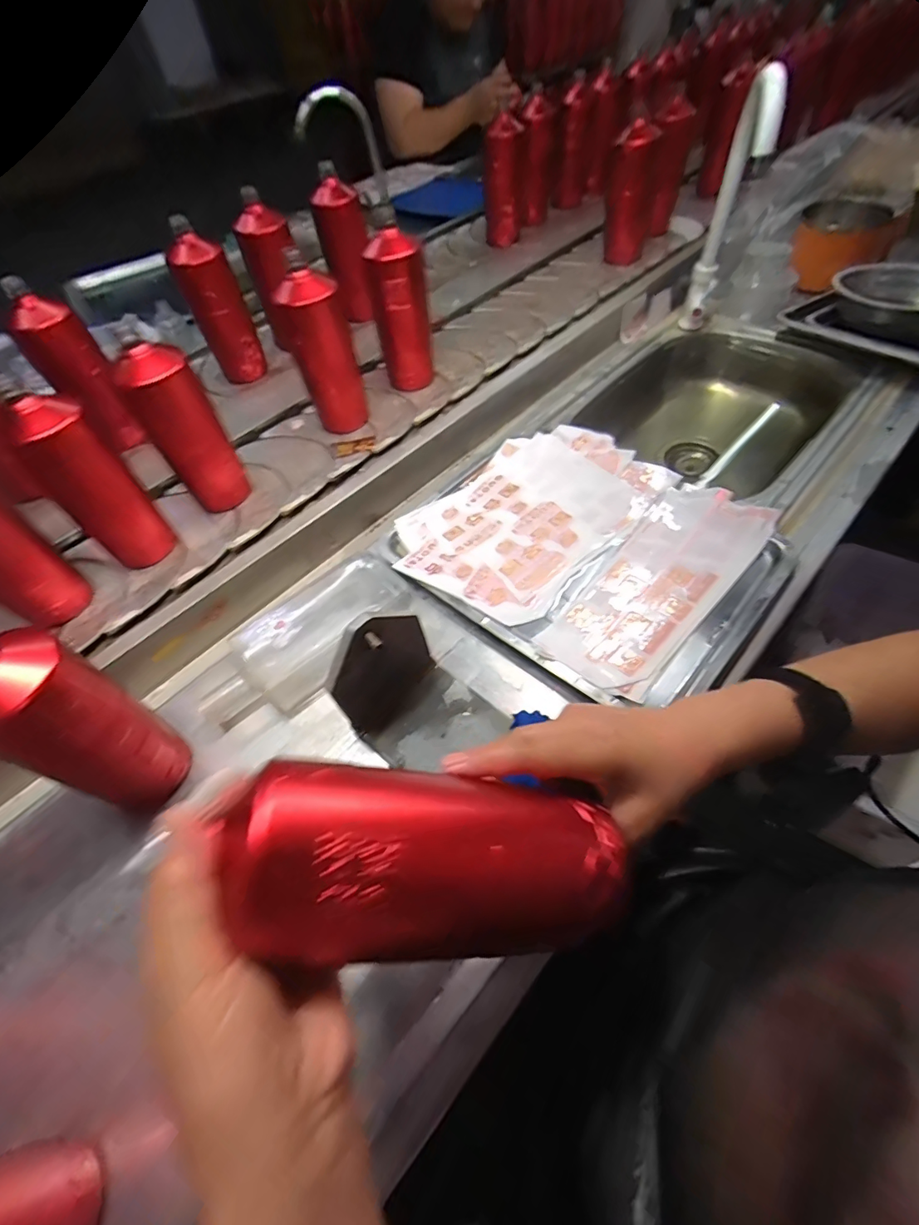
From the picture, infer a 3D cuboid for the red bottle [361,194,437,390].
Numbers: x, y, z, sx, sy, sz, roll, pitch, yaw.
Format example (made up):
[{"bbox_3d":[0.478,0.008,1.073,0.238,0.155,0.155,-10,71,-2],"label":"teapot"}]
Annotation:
[{"bbox_3d":[-0.076,-0.413,0.664,0.063,0.208,0.058,-36,61,-17],"label":"red bottle"}]

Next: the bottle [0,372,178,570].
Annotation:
[{"bbox_3d":[-0.387,-0.135,0.519,0.065,0.188,0.075,34,65,23],"label":"bottle"}]

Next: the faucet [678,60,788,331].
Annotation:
[{"bbox_3d":[0.338,-0.499,0.622,0.037,0.350,0.089,14,89,14],"label":"faucet"}]

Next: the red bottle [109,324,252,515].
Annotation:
[{"bbox_3d":[-0.311,-0.209,0.560,0.077,0.188,0.068,-29,60,-14],"label":"red bottle"}]

